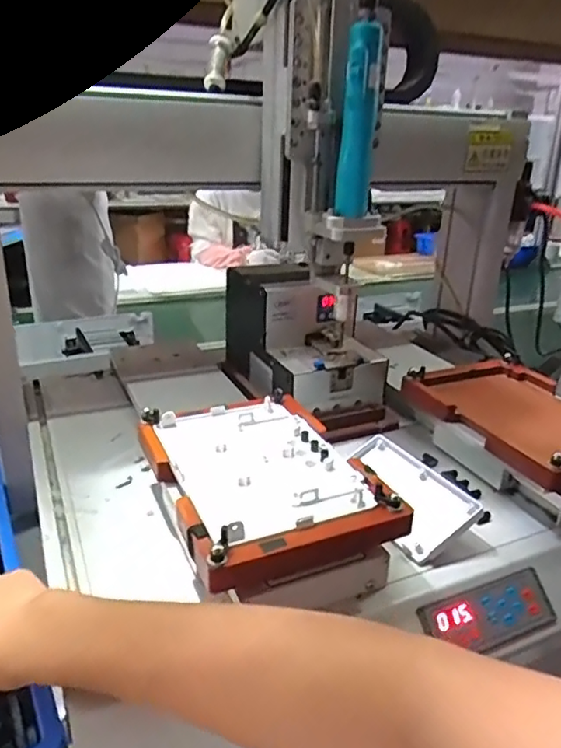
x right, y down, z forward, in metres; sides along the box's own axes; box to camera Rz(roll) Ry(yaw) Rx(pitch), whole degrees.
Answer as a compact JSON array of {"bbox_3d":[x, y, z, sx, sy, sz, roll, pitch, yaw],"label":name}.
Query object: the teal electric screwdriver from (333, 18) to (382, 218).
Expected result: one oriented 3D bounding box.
[{"bbox_3d":[0.071,-0.233,0.540,0.031,0.161,0.027,5,23,5],"label":"teal electric screwdriver"}]

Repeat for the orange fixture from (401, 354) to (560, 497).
[{"bbox_3d":[0.258,0.047,0.613,0.168,0.041,0.220,-9,25,-25],"label":"orange fixture"}]

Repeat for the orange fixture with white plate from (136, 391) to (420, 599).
[{"bbox_3d":[-0.018,0.100,0.490,0.159,0.071,0.221,-8,25,-23],"label":"orange fixture with white plate"}]

